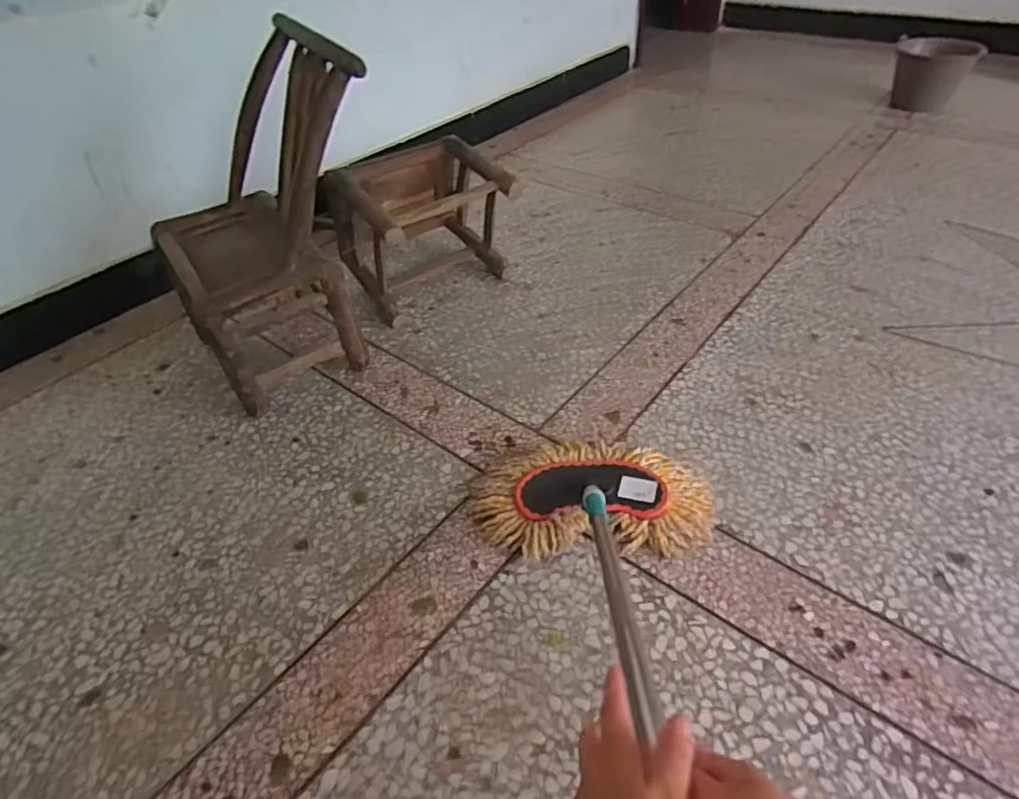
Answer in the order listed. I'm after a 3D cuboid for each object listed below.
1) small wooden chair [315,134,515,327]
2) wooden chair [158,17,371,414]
[{"bbox_3d":[-0.238,-0.465,1.534,0.389,0.313,0.385,-26,48,-21],"label":"small wooden chair"},{"bbox_3d":[-0.499,-0.363,1.193,0.394,0.637,0.419,-28,49,-22],"label":"wooden chair"}]

